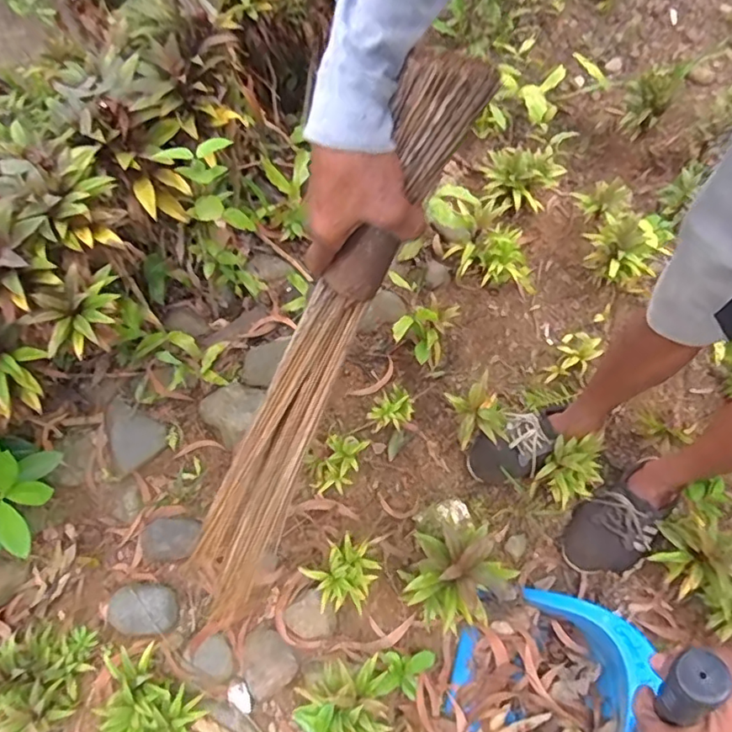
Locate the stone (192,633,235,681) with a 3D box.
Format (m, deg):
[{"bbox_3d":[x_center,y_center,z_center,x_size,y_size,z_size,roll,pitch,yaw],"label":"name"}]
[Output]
[{"bbox_3d":[-0.254,0.491,0.947,0.058,0.022,0.071,-40,68,-15],"label":"stone"}]

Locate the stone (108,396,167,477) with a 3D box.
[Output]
[{"bbox_3d":[-0.475,0.140,1.116,0.135,0.080,0.120,30,69,17],"label":"stone"}]

